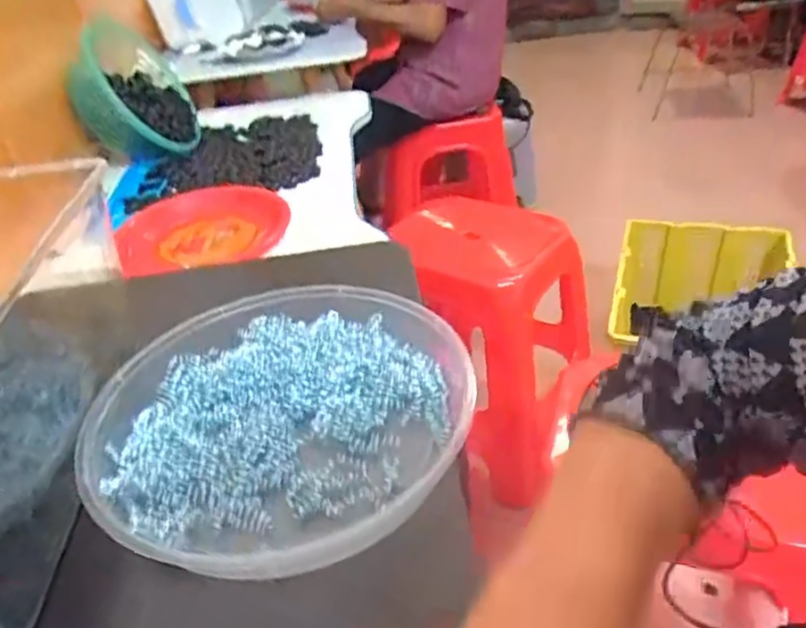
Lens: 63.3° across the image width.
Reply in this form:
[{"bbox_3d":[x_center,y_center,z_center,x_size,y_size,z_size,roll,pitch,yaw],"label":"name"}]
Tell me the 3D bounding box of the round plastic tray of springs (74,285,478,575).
[{"bbox_3d":[-0.074,0.059,0.415,0.230,0.054,0.210,-5,36,3],"label":"round plastic tray of springs"}]

